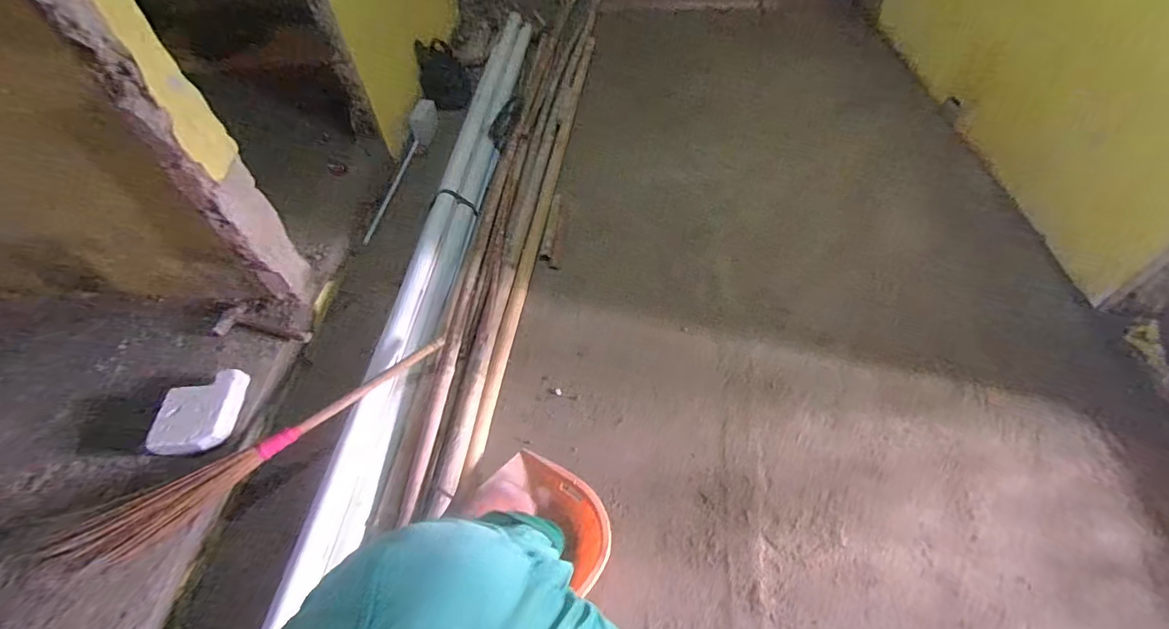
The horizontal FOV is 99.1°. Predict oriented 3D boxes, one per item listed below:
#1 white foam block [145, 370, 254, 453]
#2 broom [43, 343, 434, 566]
[{"bbox_3d":[-1.165,0.296,1.515,0.221,0.058,0.247,-8,52,-3],"label":"white foam block"},{"bbox_3d":[-0.900,0.384,1.462,1.089,0.114,0.139,-33,57,-20],"label":"broom"}]

